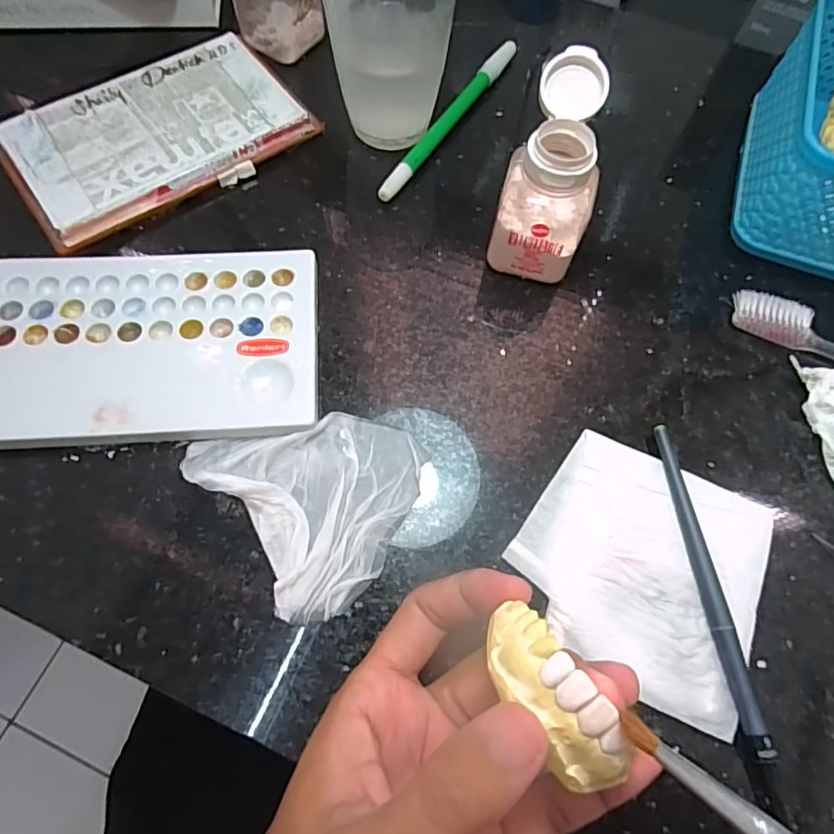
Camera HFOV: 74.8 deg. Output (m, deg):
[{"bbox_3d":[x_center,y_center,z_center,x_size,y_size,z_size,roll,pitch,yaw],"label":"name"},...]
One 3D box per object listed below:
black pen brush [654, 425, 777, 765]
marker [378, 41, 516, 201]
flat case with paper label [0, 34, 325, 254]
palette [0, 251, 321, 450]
[{"bbox_3d":[0.117,0.065,0.221,0.007,0.007,0.127,-5,67,-5],"label":"black pen brush"},{"bbox_3d":[0.020,-0.172,0.316,0.010,0.013,0.141,30,69,10],"label":"marker"},{"bbox_3d":[-0.140,-0.153,0.298,0.150,0.015,0.089,-32,72,-15],"label":"flat case with paper label"},{"bbox_3d":[-0.122,-0.033,0.250,0.152,0.012,0.092,-3,67,-4],"label":"palette"}]

